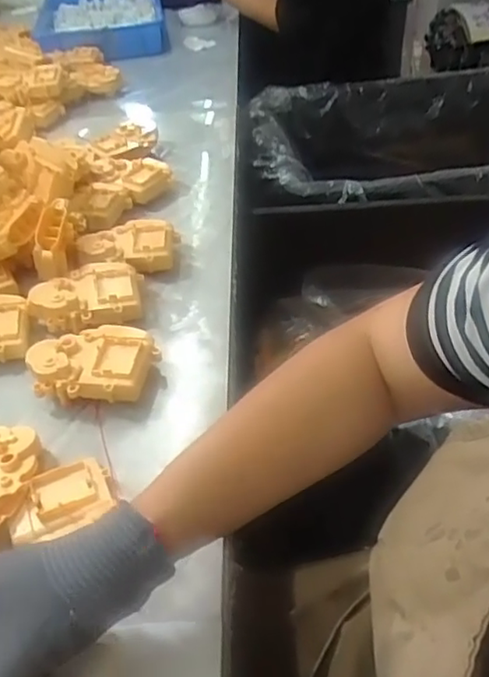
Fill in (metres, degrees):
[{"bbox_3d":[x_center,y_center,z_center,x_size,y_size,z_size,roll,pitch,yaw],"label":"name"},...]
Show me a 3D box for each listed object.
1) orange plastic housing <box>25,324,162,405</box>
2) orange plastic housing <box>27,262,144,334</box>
[{"bbox_3d":[-0.124,0.023,0.510,0.100,0.037,0.070,1,41,6],"label":"orange plastic housing"},{"bbox_3d":[-0.149,-0.039,0.577,0.099,0.036,0.074,-10,42,-7],"label":"orange plastic housing"}]

